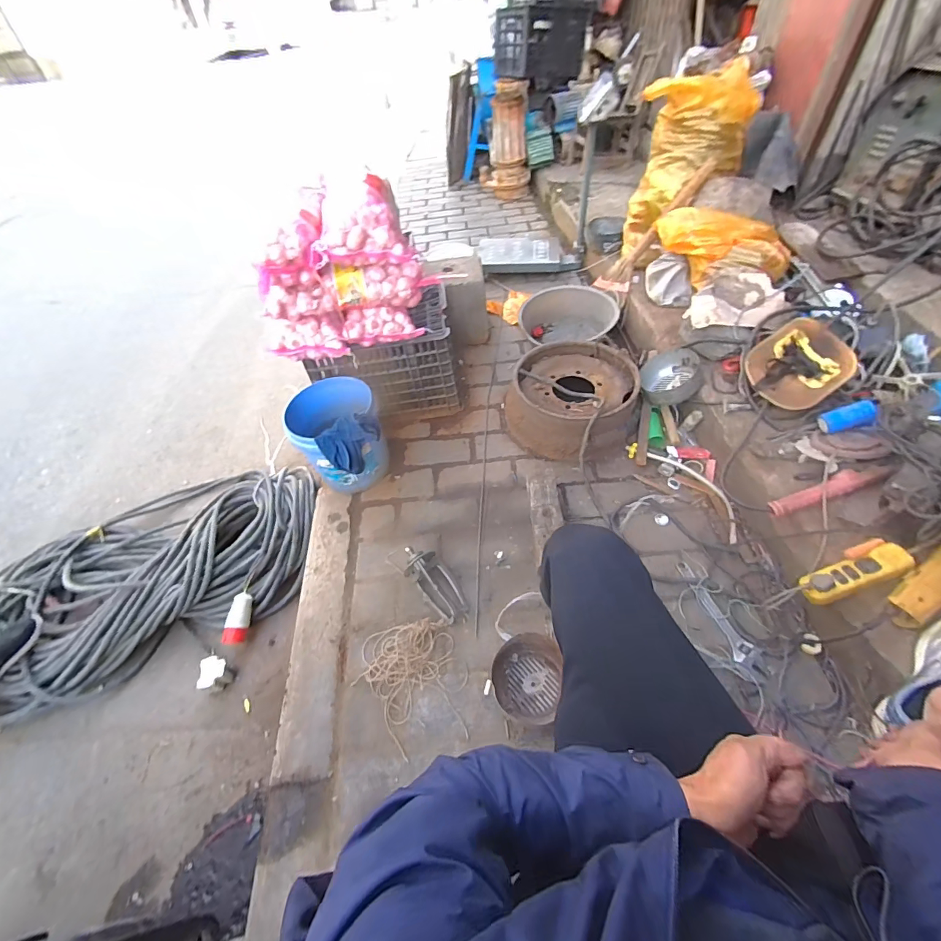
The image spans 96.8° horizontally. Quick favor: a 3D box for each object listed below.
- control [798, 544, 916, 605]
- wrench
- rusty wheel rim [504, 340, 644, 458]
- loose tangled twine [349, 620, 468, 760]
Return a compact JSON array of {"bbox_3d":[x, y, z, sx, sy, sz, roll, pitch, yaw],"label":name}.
[{"bbox_3d":[0.774,0.204,0.842,0.195,0.039,0.068,-28,49,8],"label":"control"},{"bbox_3d":[0.570,0.329,0.961,0.052,0.013,0.271,-15,50,-7],"label":"wrench"},{"bbox_3d":[0.332,-0.243,1.367,0.403,0.136,0.407,4,50,10],"label":"rusty wheel rim"},{"bbox_3d":[-0.140,0.469,0.935,0.223,0.035,0.246,-8,49,-1],"label":"loose tangled twine"}]

